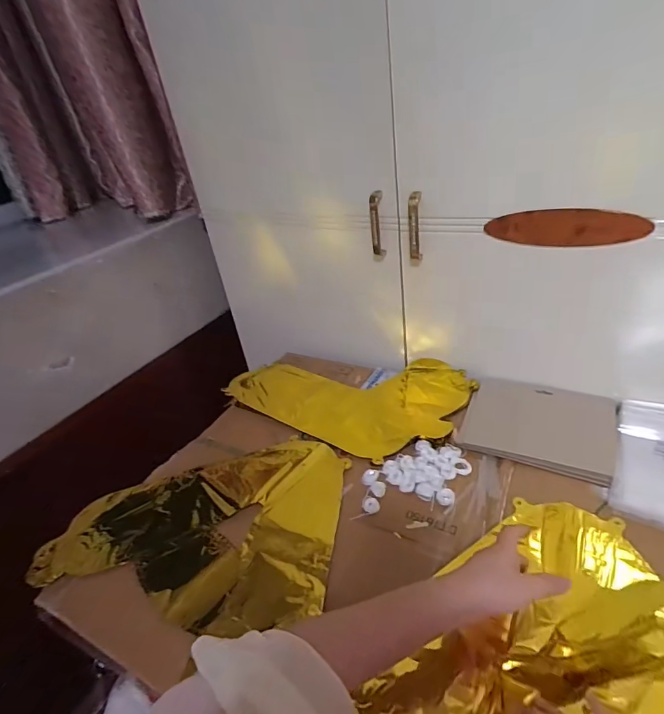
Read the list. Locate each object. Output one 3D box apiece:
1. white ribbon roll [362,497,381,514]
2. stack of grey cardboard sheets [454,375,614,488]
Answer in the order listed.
[{"bbox_3d":[0.050,0.190,0.547,0.022,0.006,0.020,-5,31,3],"label":"white ribbon roll"},{"bbox_3d":[0.305,0.096,0.626,0.194,0.014,0.163,12,43,28],"label":"stack of grey cardboard sheets"}]

